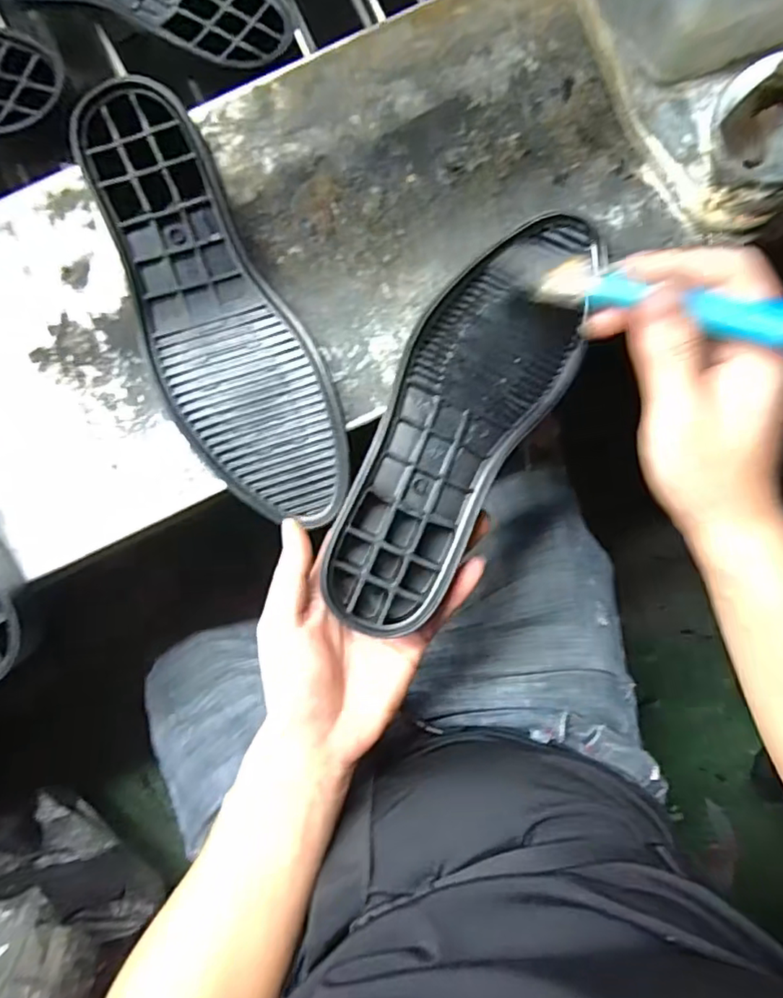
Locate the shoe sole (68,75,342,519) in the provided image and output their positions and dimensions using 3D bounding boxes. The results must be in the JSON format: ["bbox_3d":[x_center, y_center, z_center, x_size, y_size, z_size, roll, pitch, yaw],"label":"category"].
[{"bbox_3d":[-0.113,-0.115,0.356,0.093,0.033,0.288,-26,89,0],"label":"shoe sole"}]

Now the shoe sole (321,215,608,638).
[{"bbox_3d":[0.044,-0.051,0.356,0.093,0.035,0.271,27,83,4],"label":"shoe sole"}]

